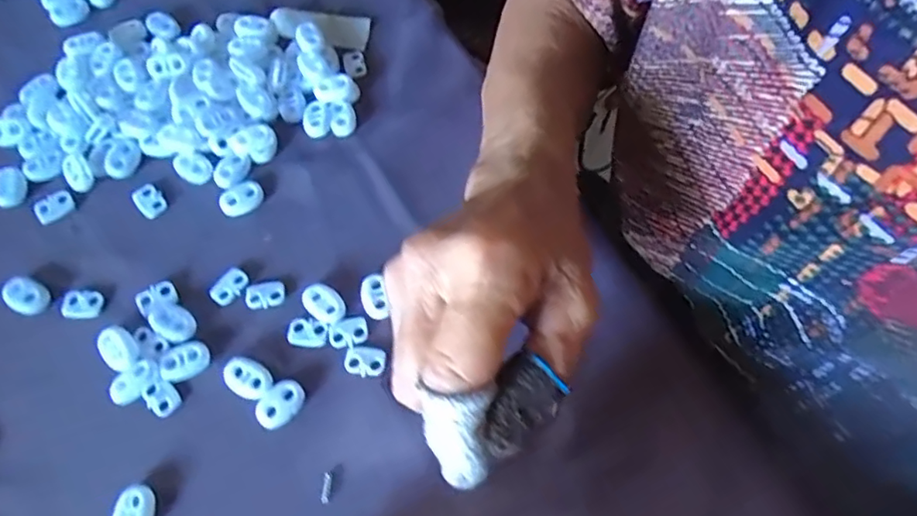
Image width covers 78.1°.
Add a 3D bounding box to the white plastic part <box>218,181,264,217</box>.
[{"bbox_3d":[-0.115,-0.032,0.299,0.023,0.005,0.016,-24,67,-11],"label":"white plastic part"}]

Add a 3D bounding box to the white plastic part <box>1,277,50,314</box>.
[{"bbox_3d":[-0.212,0.018,0.277,0.023,0.006,0.016,28,68,12],"label":"white plastic part"}]

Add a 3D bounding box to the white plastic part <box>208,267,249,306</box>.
[{"bbox_3d":[-0.114,0.014,0.281,0.019,0.004,0.014,-41,72,-18],"label":"white plastic part"}]

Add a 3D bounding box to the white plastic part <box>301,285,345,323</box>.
[{"bbox_3d":[-0.066,0.022,0.277,0.022,0.005,0.015,38,70,16],"label":"white plastic part"}]

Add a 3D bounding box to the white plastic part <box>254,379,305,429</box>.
[{"bbox_3d":[-0.081,0.066,0.258,0.023,0.006,0.016,-39,71,-17],"label":"white plastic part"}]

